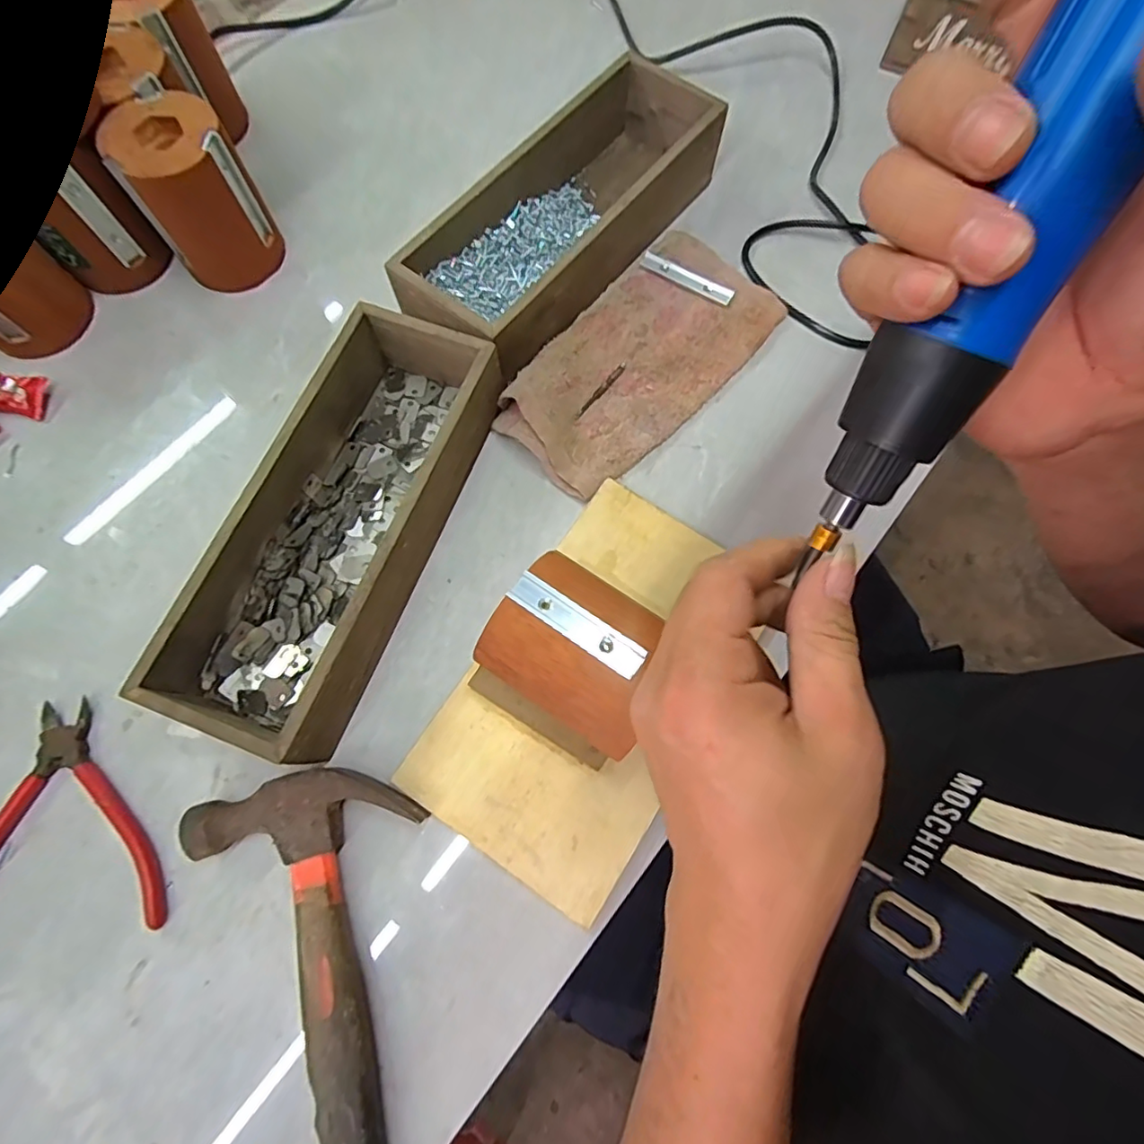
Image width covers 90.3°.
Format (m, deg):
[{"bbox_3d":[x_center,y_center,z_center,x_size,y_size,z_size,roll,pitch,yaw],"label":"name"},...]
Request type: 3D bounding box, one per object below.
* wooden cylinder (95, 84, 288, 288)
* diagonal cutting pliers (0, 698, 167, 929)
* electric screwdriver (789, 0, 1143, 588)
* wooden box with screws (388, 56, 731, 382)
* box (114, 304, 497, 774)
[{"bbox_3d":[-0.275,-0.277,0.423,0.078,0.102,0.071,-33,76,-11],"label":"wooden cylinder"},{"bbox_3d":[-0.302,0.144,0.331,0.118,0.020,0.132,-10,73,-4],"label":"diagonal cutting pliers"},{"bbox_3d":[0.125,-0.108,0.141,0.037,0.234,0.037,24,32,6],"label":"electric screwdriver"},{"bbox_3d":[-0.006,-0.273,0.442,0.105,0.065,0.276,37,75,10],"label":"wooden box with screws"},{"bbox_3d":[-0.144,-0.033,0.369,0.116,0.064,0.282,19,73,5],"label":"box"}]

